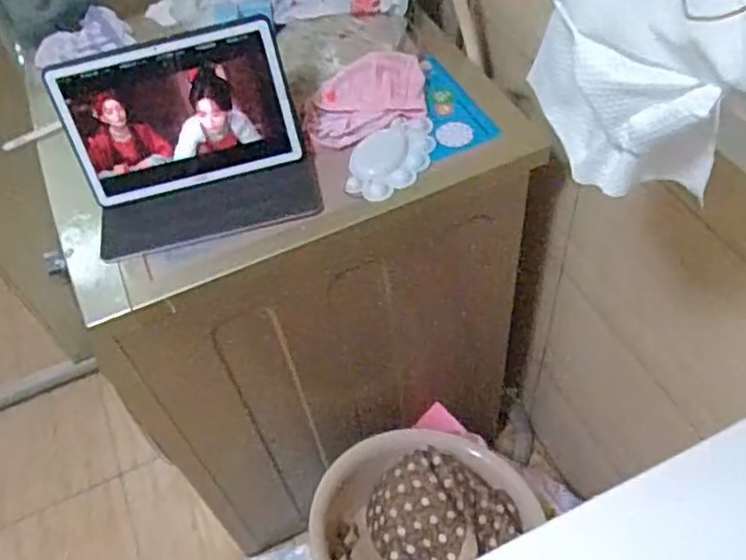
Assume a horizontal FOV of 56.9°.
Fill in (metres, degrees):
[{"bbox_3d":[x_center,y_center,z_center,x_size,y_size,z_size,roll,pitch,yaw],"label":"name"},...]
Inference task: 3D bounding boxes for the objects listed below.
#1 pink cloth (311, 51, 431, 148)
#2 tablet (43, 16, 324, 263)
[{"bbox_3d":[-0.007,-0.238,0.909,0.171,0.011,0.102,-28,82,-11],"label":"pink cloth"},{"bbox_3d":[-0.211,-0.152,0.793,0.253,0.179,0.152,-17,52,-7],"label":"tablet"}]

